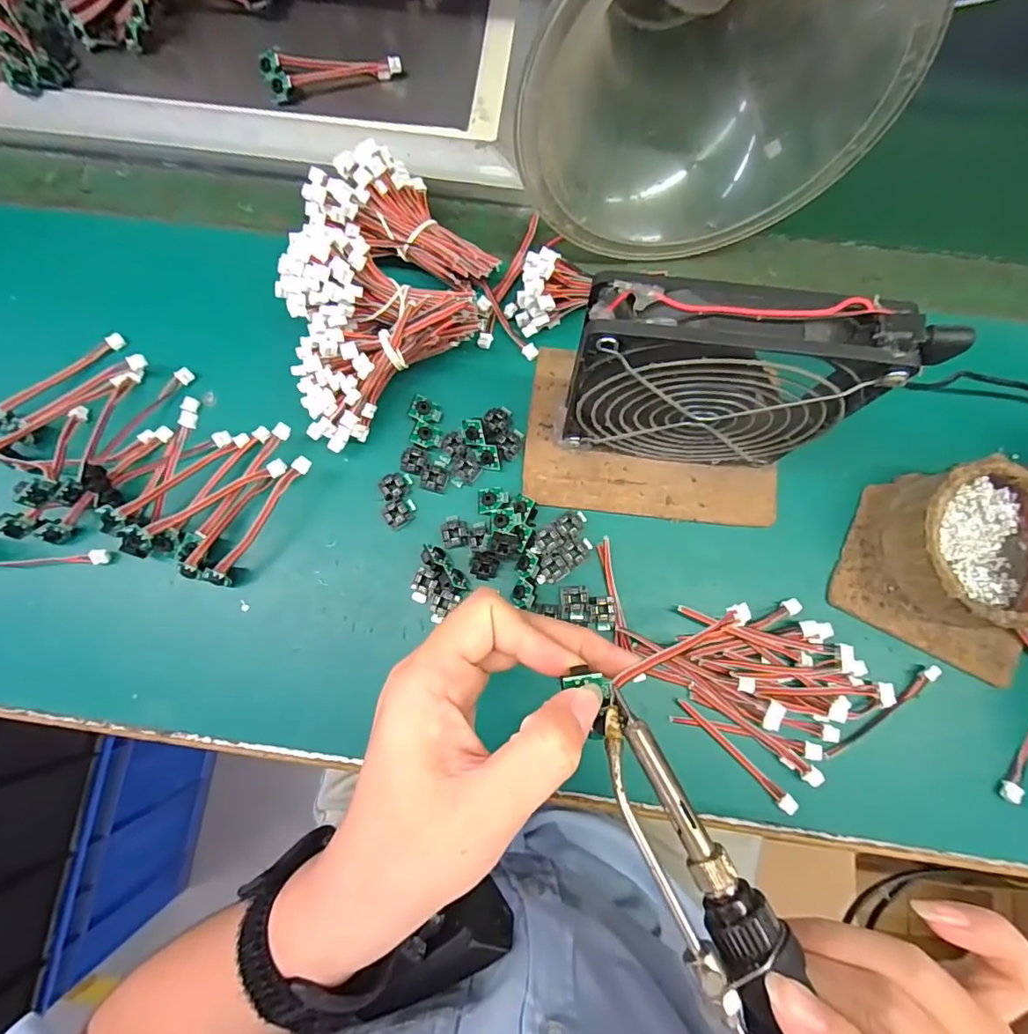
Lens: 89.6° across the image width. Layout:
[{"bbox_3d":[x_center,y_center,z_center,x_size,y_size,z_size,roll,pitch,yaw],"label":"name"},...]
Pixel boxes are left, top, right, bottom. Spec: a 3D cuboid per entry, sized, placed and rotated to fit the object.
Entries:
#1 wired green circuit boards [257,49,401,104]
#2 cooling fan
[{"bbox_3d":[-0.125,-0.306,0.352,0.091,0.015,0.025,-14,80,-1],"label":"wired green circuit boards"},{"bbox_3d":[0.089,-0.056,0.241,0.122,0.126,0.031,7,80,2],"label":"cooling fan"}]

